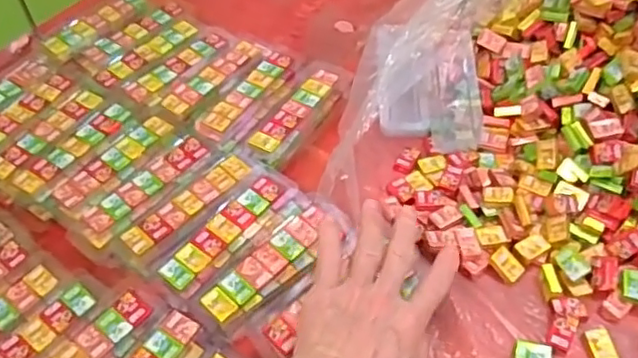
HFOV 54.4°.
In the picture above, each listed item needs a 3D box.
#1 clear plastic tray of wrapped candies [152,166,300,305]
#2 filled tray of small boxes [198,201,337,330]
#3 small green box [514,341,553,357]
[{"bbox_3d":[-0.070,0.042,0.498,0.047,0.011,0.125,27,57,25],"label":"clear plastic tray of wrapped candies"},{"bbox_3d":[-0.036,0.061,0.481,0.050,0.016,0.129,34,60,29],"label":"filled tray of small boxes"},{"bbox_3d":[0.152,0.124,0.440,0.025,0.004,0.016,9,64,23],"label":"small green box"}]

